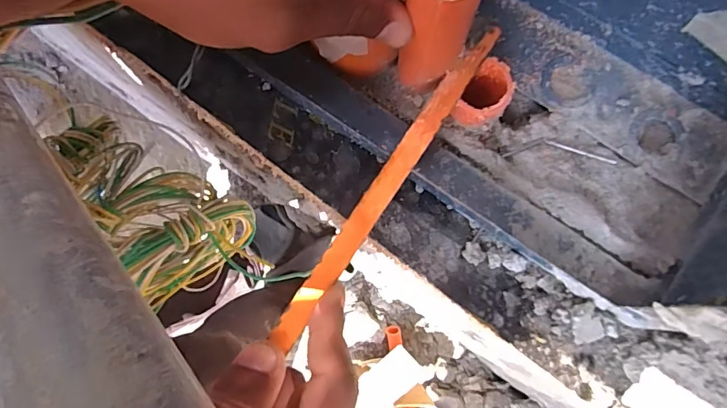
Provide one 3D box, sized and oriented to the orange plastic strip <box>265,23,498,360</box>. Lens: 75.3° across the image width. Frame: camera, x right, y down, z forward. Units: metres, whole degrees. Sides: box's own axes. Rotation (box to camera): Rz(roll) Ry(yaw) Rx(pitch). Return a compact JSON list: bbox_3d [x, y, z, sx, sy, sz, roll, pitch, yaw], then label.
[{"bbox_3d":[0.013,-0.013,0.229,0.012,0.004,0.185,33,79,7],"label":"orange plastic strip"}]

